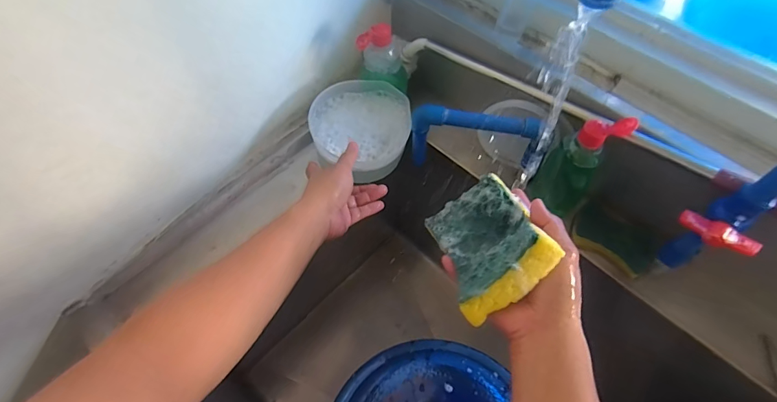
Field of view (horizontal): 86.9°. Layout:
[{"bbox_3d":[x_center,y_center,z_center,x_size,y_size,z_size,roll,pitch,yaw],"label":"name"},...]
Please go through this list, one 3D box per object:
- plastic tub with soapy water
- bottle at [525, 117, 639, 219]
[{"bbox_3d":[-0.040,-0.107,0.608,0.137,0.059,0.151,10,60,6],"label":"plastic tub with soapy water"},{"bbox_3d":[0.232,-0.040,0.518,0.072,0.171,0.042,27,63,15],"label":"bottle"}]

